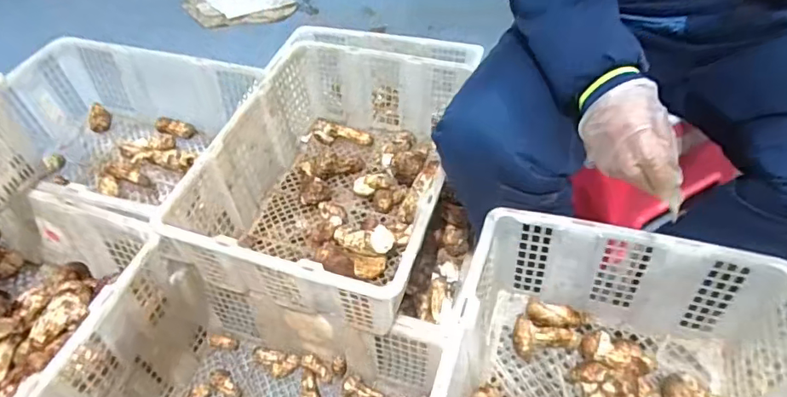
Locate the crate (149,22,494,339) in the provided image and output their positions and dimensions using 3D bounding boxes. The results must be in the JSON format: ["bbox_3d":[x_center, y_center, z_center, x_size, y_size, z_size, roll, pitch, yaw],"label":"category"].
[{"bbox_3d":[-0.095,-0.040,0.842,0.357,0.164,0.457,9,50,13],"label":"crate"}]

